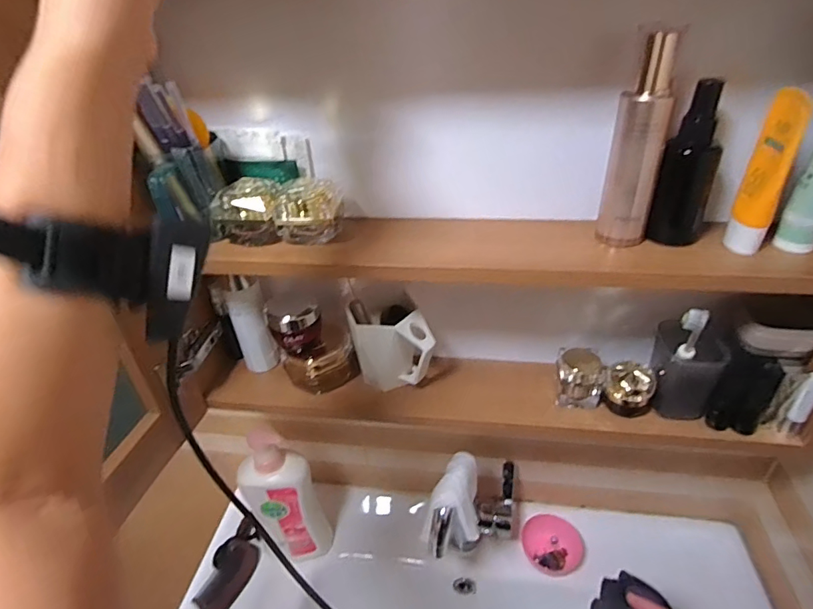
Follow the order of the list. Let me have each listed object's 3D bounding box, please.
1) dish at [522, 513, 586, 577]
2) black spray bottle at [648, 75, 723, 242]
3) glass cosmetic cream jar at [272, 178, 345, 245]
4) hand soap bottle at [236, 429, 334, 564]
[{"bbox_3d":[0.226,0.370,0.744,0.089,0.019,0.084,-3,35,2],"label":"dish"},{"bbox_3d":[0.238,-0.114,0.406,0.038,0.130,0.030,23,44,33],"label":"black spray bottle"},{"bbox_3d":[-0.096,-0.091,0.481,0.064,0.059,0.047,-8,36,-5],"label":"glass cosmetic cream jar"},{"bbox_3d":[-0.176,0.282,0.692,0.101,0.245,0.055,-15,37,-14],"label":"hand soap bottle"}]

